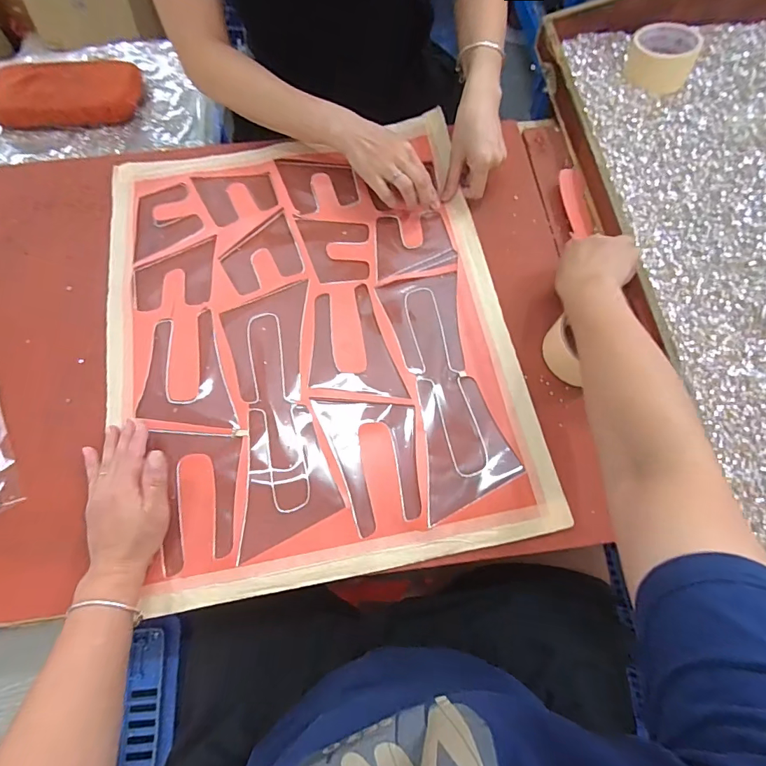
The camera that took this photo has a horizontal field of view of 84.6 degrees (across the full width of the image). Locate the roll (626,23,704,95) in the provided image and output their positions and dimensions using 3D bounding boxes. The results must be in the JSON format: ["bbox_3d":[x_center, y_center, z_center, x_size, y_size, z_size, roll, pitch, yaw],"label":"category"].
[{"bbox_3d":[0.409,-0.482,0.622,0.092,0.044,0.103,21,71,8],"label":"roll"}]

